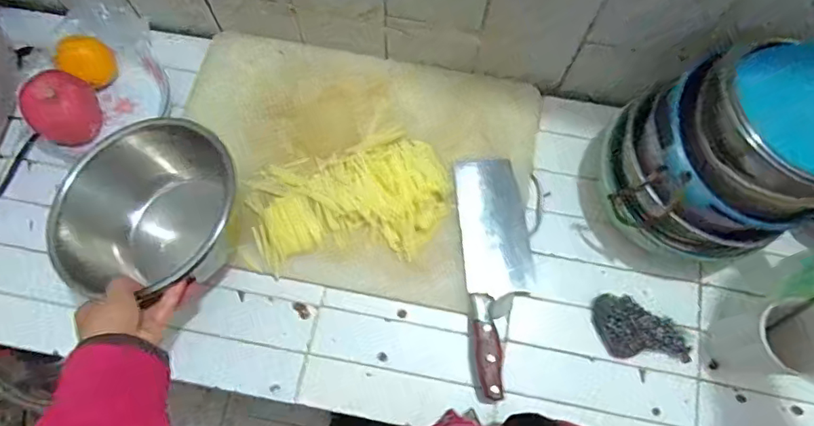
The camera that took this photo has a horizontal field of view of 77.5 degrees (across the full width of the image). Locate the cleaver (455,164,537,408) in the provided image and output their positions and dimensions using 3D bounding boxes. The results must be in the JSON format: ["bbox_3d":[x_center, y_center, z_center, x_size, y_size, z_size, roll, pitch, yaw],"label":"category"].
[{"bbox_3d":[0.120,0.071,0.647,0.091,0.028,0.293,-6,75,-2],"label":"cleaver"}]

